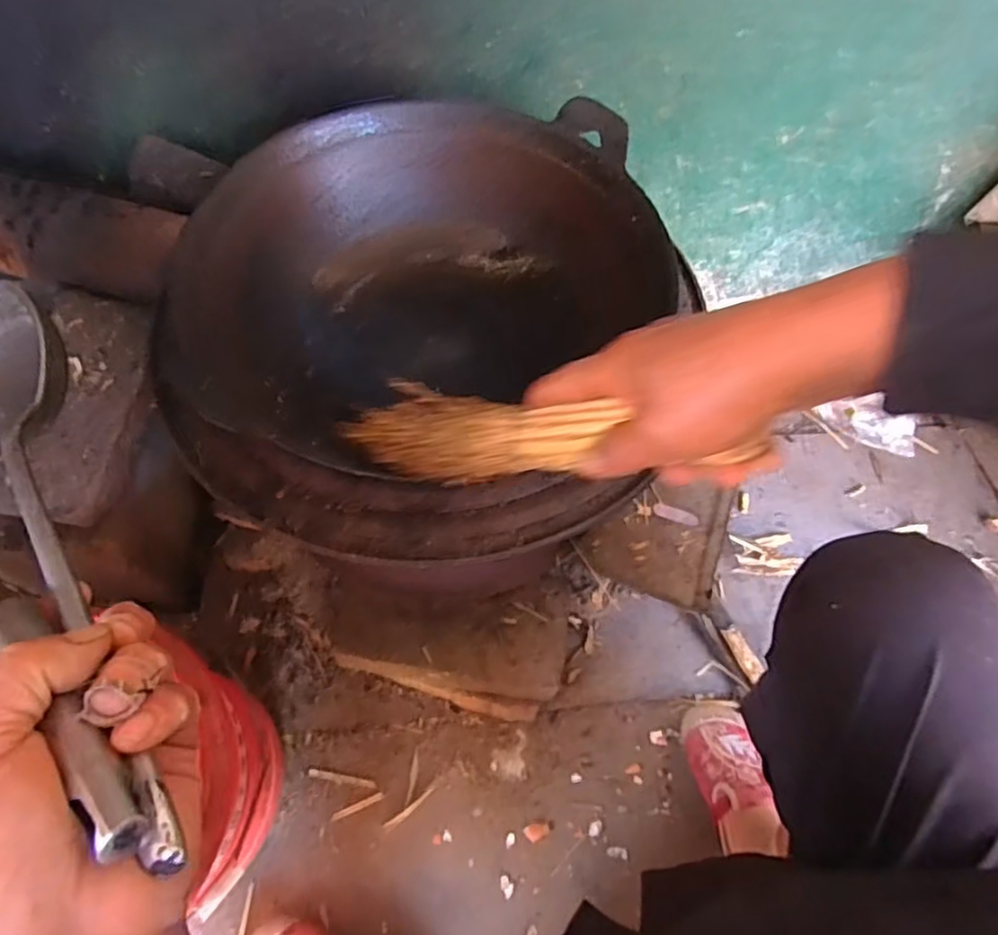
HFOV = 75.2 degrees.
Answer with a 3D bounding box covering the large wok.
[{"bbox_3d":[-0.059,-0.128,0.563,0.388,0.139,0.426,1,62,-2],"label":"large wok"}]

